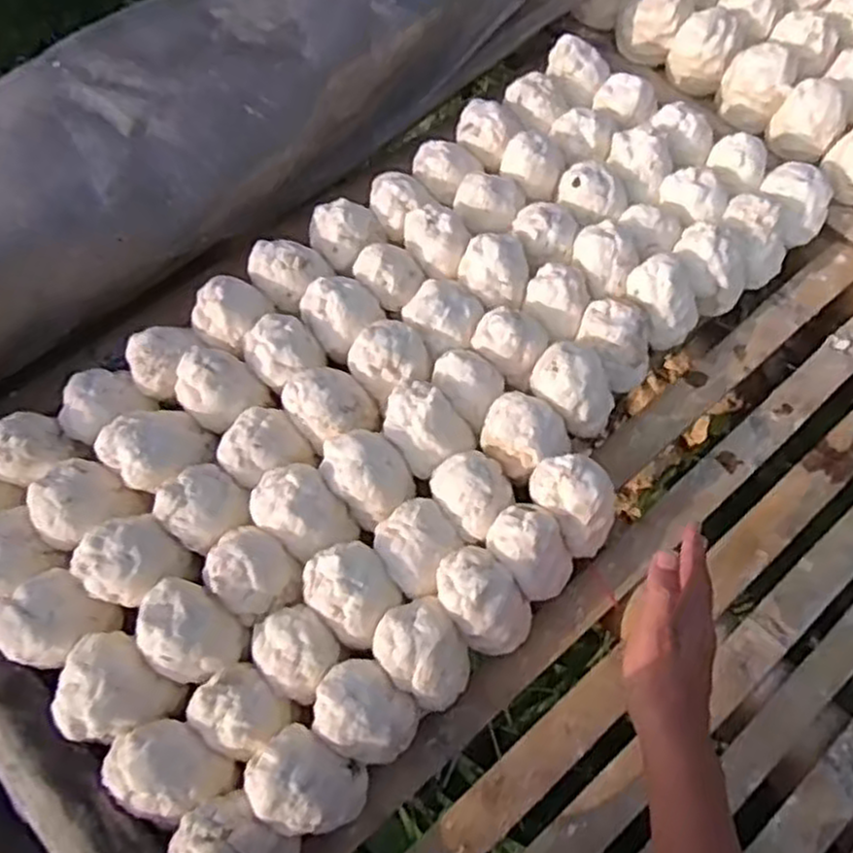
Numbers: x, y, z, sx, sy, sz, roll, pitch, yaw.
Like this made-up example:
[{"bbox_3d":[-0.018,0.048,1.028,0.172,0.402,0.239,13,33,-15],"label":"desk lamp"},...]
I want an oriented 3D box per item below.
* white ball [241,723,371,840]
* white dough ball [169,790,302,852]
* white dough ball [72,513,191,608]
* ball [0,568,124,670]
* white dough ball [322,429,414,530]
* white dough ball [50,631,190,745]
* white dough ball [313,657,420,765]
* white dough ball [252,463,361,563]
[{"bbox_3d":[-0.096,0.270,0.578,0.071,0.065,0.067,29,71,17],"label":"white ball"},{"bbox_3d":[-0.144,0.309,0.557,0.072,0.052,0.065,32,72,18],"label":"white dough ball"},{"bbox_3d":[-0.246,0.112,0.632,0.074,0.054,0.064,-43,69,-14],"label":"white dough ball"},{"bbox_3d":[-0.304,0.157,0.616,0.065,0.052,0.076,40,75,20],"label":"ball"},{"bbox_3d":[-0.051,0.044,0.677,0.077,0.062,0.070,-2,65,5],"label":"white dough ball"},{"bbox_3d":[-0.247,0.208,0.596,0.077,0.057,0.075,-2,65,5],"label":"white dough ball"},{"bbox_3d":[-0.050,0.228,0.607,0.077,0.071,0.067,39,74,20],"label":"white dough ball"},{"bbox_3d":[-0.109,0.075,0.662,0.068,0.061,0.080,-39,68,-12],"label":"white dough ball"}]

